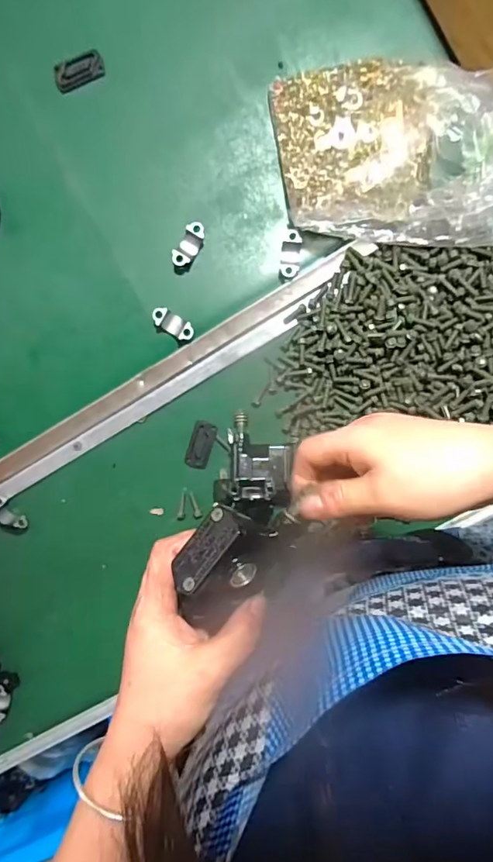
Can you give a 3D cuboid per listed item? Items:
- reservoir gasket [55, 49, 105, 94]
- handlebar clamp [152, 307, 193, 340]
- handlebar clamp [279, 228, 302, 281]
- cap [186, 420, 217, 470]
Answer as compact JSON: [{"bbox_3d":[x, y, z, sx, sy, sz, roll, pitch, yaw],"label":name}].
[{"bbox_3d":[-0.160,-0.342,0.464,0.048,0.008,0.023,-24,95,6],"label":"reservoir gasket"},{"bbox_3d":[-0.072,-0.105,0.481,0.042,0.014,0.018,31,98,-1],"label":"handlebar clamp"},{"bbox_3d":[0.043,-0.169,0.469,0.019,0.013,0.048,7,97,3],"label":"handlebar clamp"},{"bbox_3d":[-0.047,0.015,0.504,0.025,0.004,0.048,18,98,1],"label":"cap"}]

